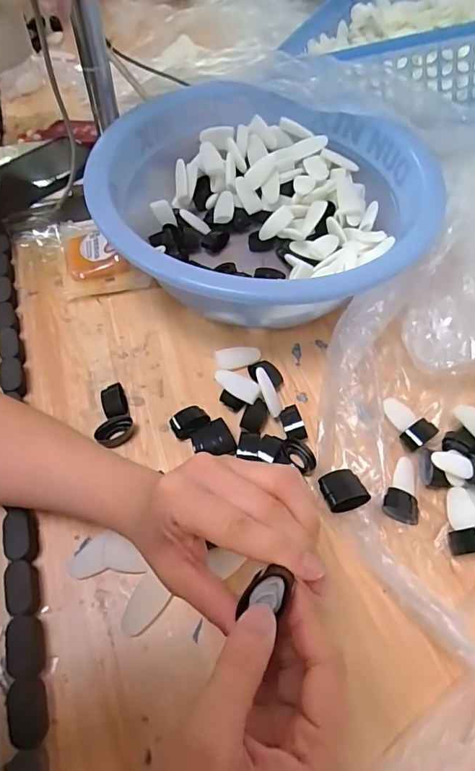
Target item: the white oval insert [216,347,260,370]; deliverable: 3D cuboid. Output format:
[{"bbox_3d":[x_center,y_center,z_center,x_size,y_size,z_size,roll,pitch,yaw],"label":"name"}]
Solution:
[{"bbox_3d":[0.000,-0.028,0.438,0.044,0.005,0.022,-5,59,-4],"label":"white oval insert"}]

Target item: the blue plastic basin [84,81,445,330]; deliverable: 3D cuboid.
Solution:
[{"bbox_3d":[0.031,-0.188,0.470,0.321,0.114,0.333,1,59,-1],"label":"blue plastic basin"}]

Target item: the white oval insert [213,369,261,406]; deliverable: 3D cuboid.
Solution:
[{"bbox_3d":[0.000,-0.001,0.396,0.043,0.006,0.019,34,80,15],"label":"white oval insert"}]

